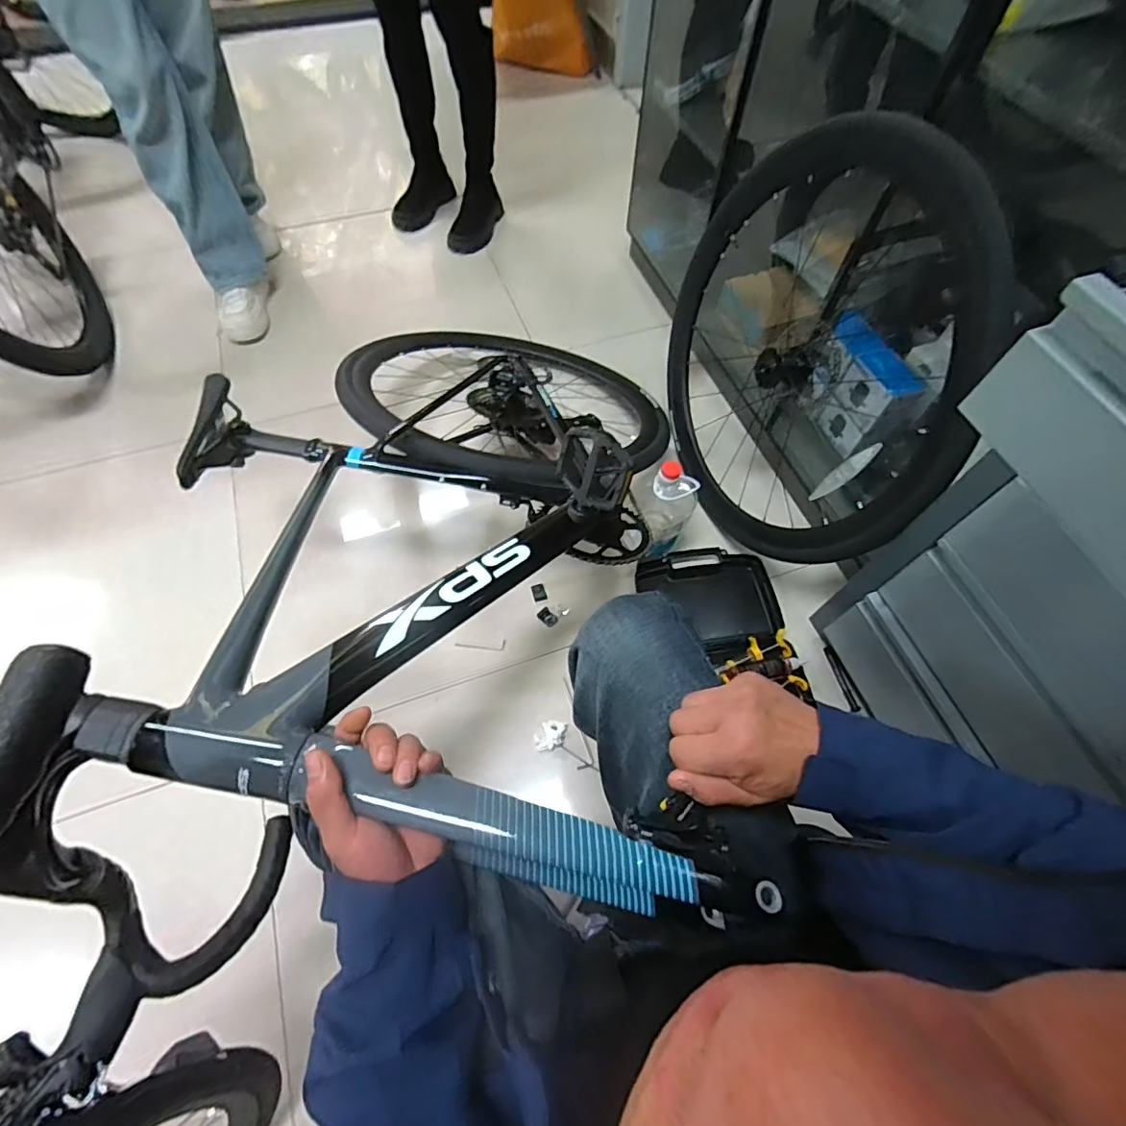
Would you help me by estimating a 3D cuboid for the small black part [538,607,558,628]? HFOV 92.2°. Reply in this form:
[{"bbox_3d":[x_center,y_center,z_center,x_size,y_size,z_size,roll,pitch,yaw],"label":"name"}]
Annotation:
[{"bbox_3d":[-0.030,0.110,1.096,0.039,0.009,0.028,42,69,18],"label":"small black part"}]

